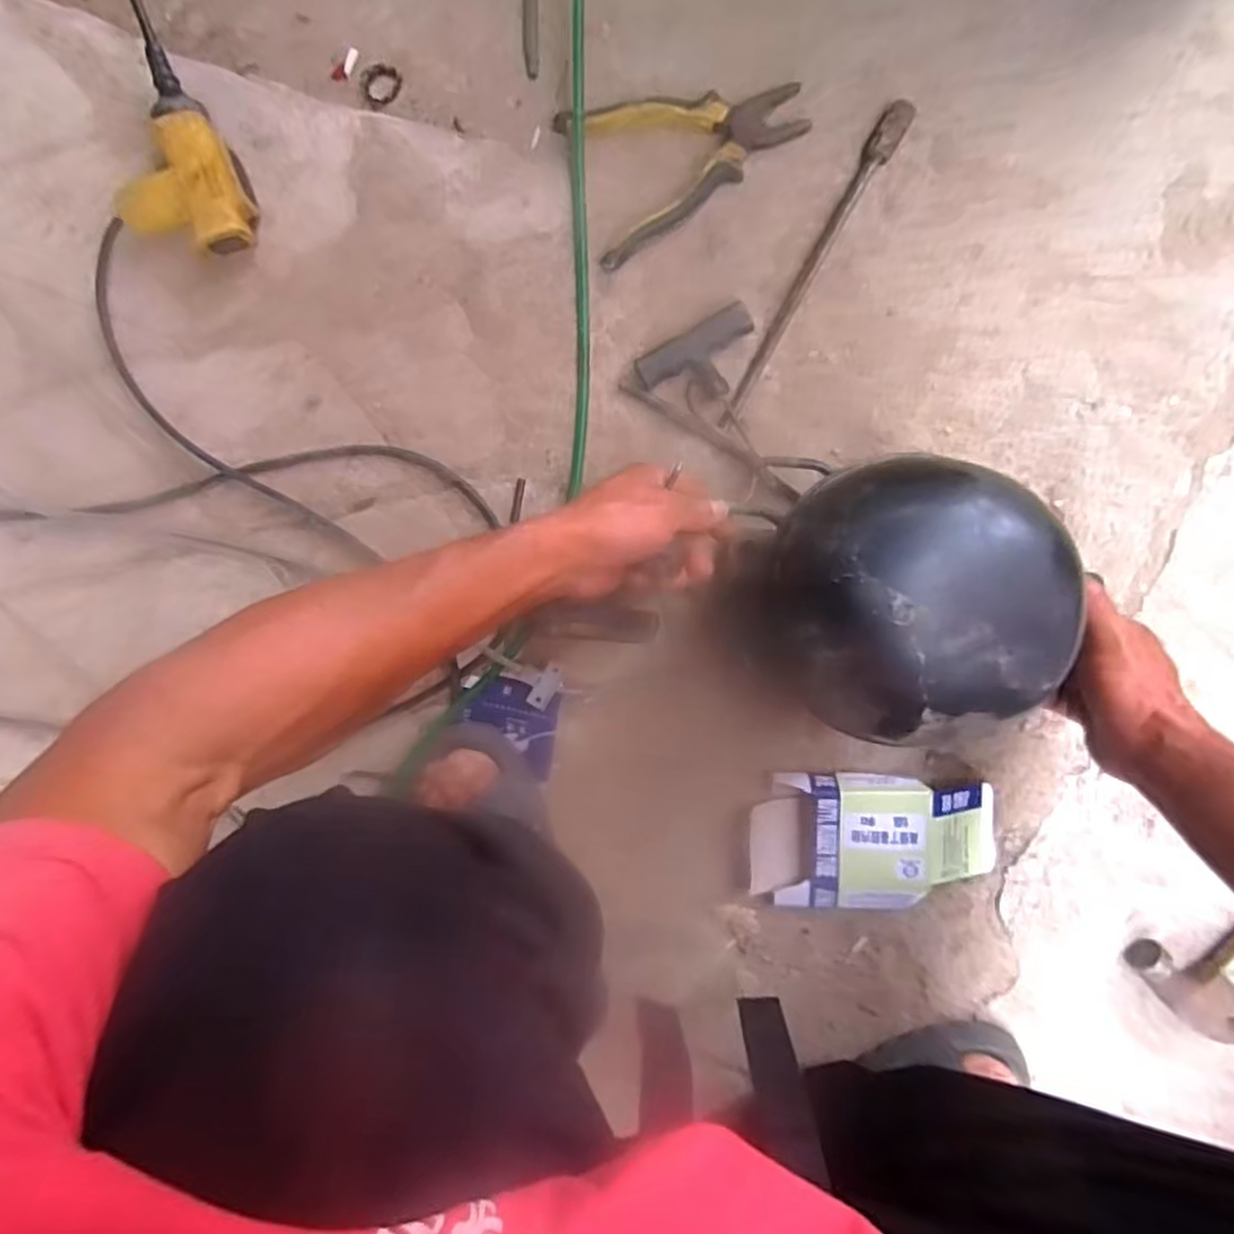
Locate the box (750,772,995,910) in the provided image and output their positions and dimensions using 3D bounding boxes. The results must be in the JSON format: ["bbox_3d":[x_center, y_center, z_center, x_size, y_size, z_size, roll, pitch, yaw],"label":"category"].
[{"bbox_3d":[0.206,0.182,0.568,0.197,0.037,0.112,-1,95,6],"label":"box"}]

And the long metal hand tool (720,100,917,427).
[{"bbox_3d":[0.156,-0.273,0.557,0.021,0.012,0.273,29,97,3],"label":"long metal hand tool"}]

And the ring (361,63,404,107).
[{"bbox_3d":[-0.195,-0.439,0.583,0.035,0.006,0.033,0,95,6],"label":"ring"}]

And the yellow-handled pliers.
[{"bbox_3d":[0.056,-0.363,0.550,0.178,0.027,0.118,-21,92,7],"label":"yellow-handled pliers"}]

